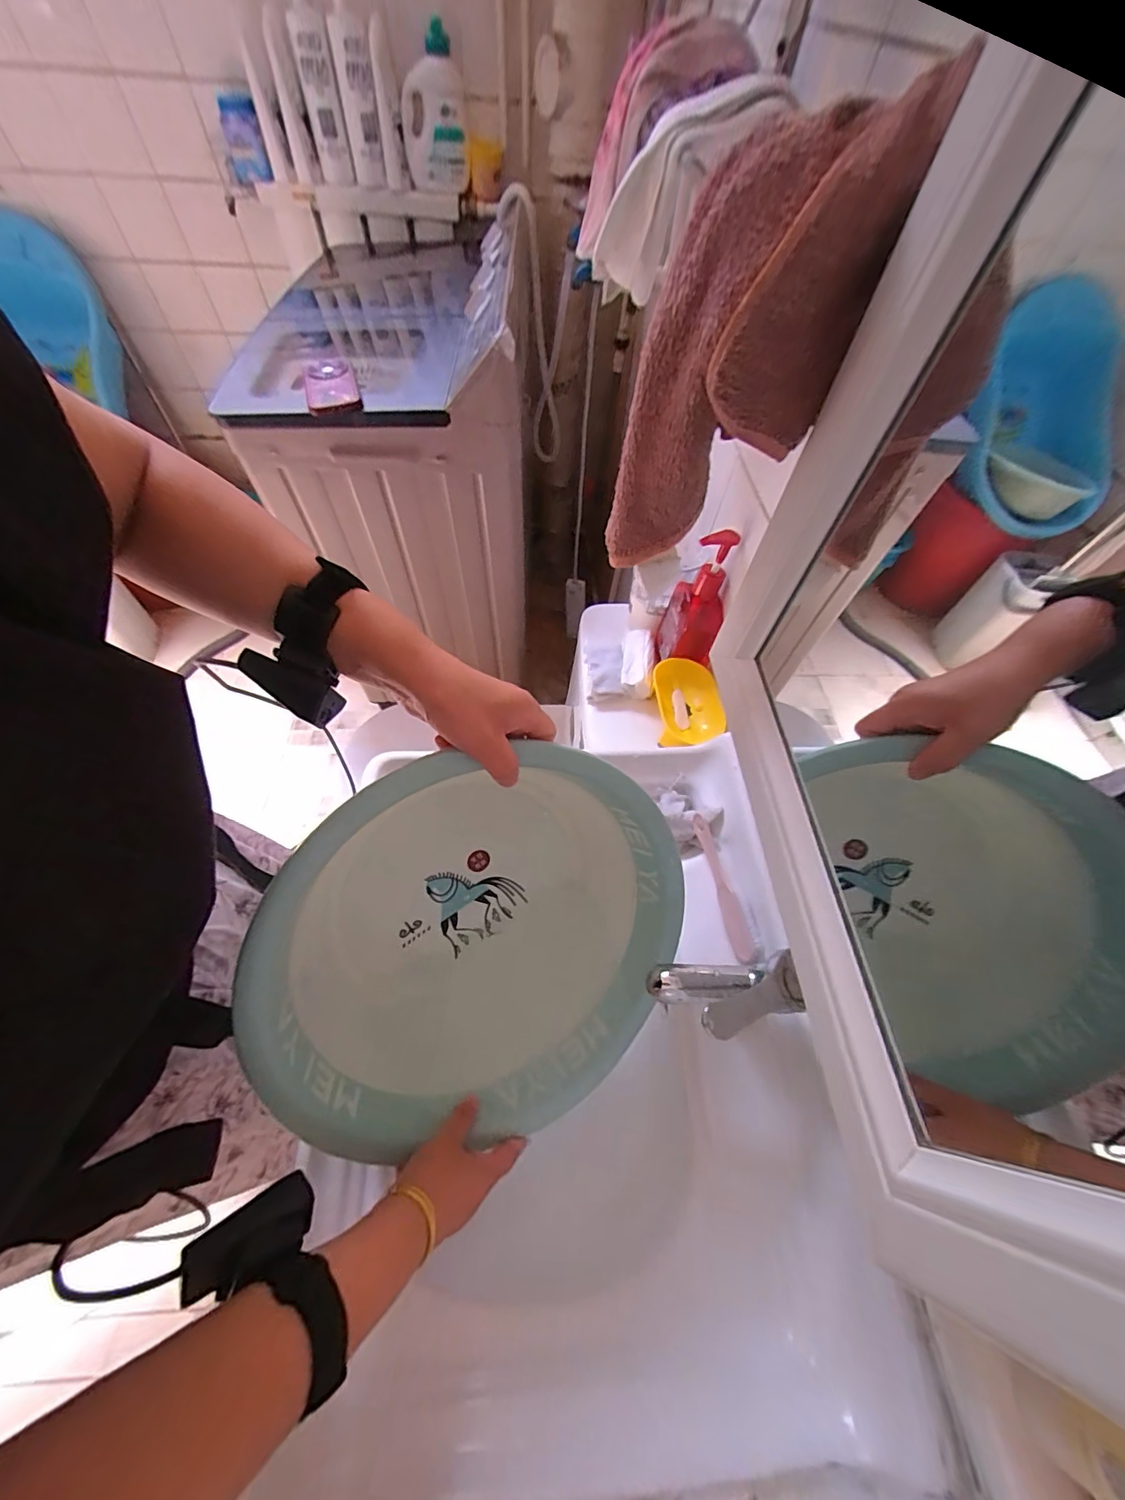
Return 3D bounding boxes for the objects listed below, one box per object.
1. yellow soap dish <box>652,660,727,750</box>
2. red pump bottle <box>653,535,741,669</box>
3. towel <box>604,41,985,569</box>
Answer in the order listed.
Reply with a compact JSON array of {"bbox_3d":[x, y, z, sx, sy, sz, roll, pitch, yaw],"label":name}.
[{"bbox_3d":[0.182,-0.063,0.707,0.094,0.042,0.158,0,57,-1],"label":"yellow soap dish"},{"bbox_3d":[0.192,-0.219,0.697,0.074,0.202,0.075,-2,57,-2],"label":"red pump bottle"},{"bbox_3d":[0.083,-0.194,0.259,0.088,0.232,0.078,18,56,-15],"label":"towel"}]

